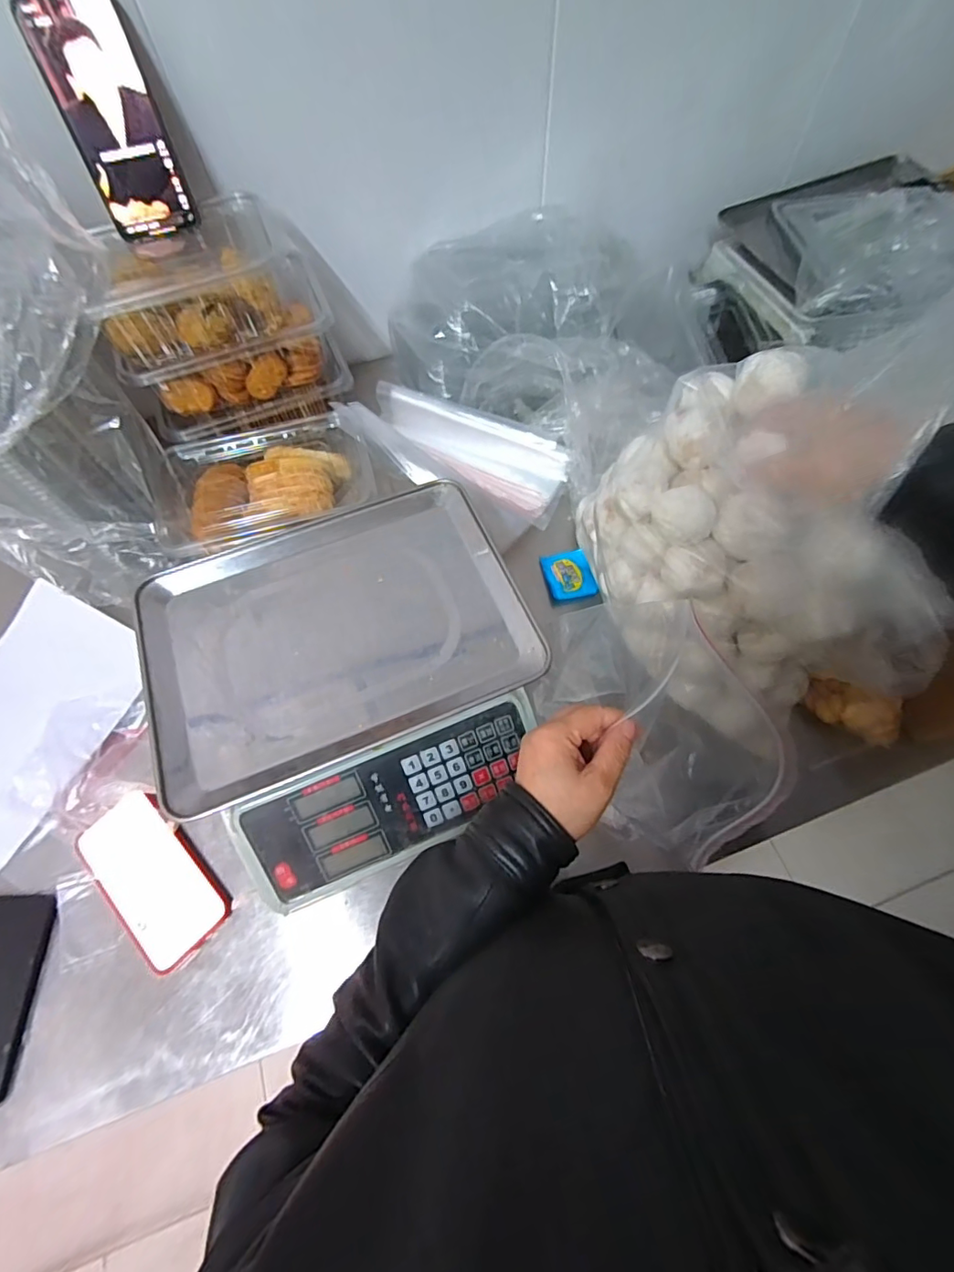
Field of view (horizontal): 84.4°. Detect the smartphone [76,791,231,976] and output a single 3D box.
[{"bbox_3d":[-0.304,0.225,0.493,0.082,0.017,0.156,-43,71,-16],"label":"smartphone"}]

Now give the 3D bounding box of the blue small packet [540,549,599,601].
[{"bbox_3d":[0.111,-0.074,0.638,0.055,0.014,0.066,-10,66,-3],"label":"blue small packet"}]

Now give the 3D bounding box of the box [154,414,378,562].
[{"bbox_3d":[-0.246,-0.176,0.638,0.239,0.080,0.155,-16,66,-5],"label":"box"}]

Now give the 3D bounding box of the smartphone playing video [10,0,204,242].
[{"bbox_3d":[-0.330,-0.469,0.487,0.079,0.169,0.014,-18,39,-6],"label":"smartphone playing video"}]

